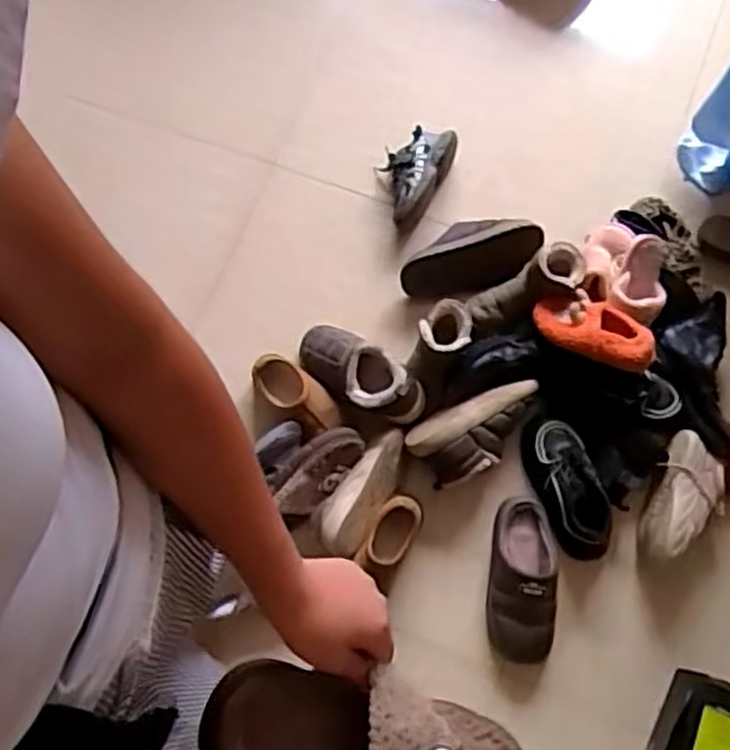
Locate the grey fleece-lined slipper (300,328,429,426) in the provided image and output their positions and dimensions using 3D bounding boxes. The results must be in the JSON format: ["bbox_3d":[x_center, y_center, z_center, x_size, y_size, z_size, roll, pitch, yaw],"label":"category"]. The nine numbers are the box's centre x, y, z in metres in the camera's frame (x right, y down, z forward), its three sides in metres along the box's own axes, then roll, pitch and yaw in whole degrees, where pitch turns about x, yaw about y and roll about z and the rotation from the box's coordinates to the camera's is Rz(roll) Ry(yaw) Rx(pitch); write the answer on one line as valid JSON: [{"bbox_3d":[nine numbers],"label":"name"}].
[{"bbox_3d":[-0.017,-0.009,1.432,0.273,0.101,0.122,31,77,23],"label":"grey fleece-lined slipper"}]

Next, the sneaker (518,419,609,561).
[{"bbox_3d":[0.378,0.207,1.388,0.099,0.090,0.267,-16,75,-4],"label":"sneaker"}]

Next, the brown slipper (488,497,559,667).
[{"bbox_3d":[0.289,0.372,1.366,0.123,0.088,0.292,7,75,3],"label":"brown slipper"}]

